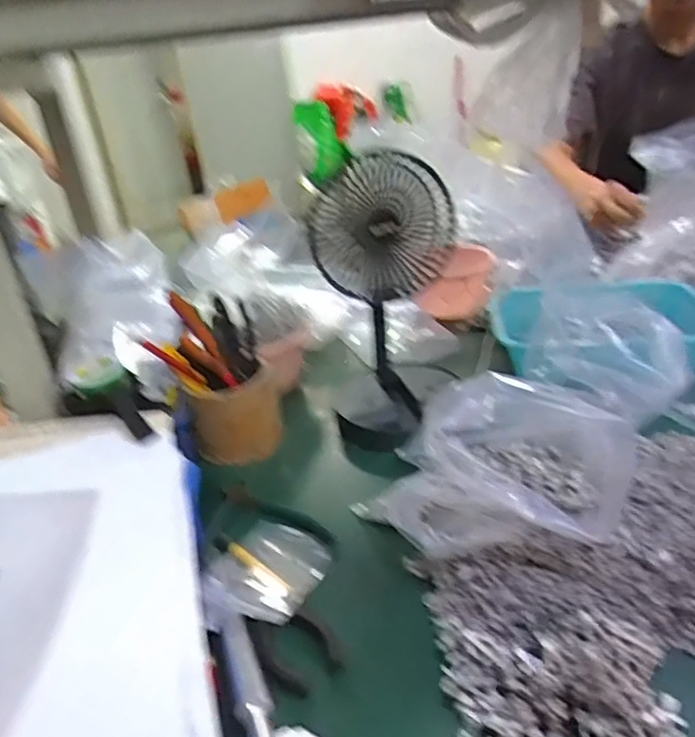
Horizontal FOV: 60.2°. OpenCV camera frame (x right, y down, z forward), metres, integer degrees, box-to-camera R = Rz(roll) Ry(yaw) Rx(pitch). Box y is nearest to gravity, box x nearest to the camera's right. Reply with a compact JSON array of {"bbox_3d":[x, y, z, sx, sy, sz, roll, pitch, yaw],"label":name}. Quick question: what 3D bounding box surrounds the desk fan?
[{"bbox_3d":[0.045,-0.068,0.649,0.140,0.278,0.164,-2,27,11],"label":"desk fan"}]

